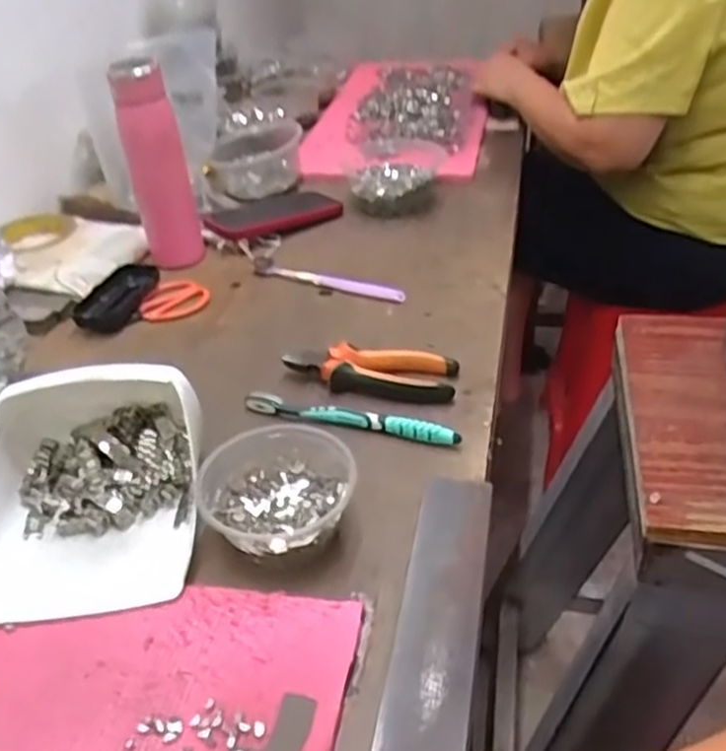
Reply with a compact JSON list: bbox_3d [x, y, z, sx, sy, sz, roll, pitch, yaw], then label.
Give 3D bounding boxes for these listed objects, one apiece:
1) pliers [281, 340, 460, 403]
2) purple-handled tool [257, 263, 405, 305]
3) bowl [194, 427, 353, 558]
[{"bbox_3d":[0.007,-0.007,0.666,0.149,0.023,0.049,6,38,11],"label":"pliers"},{"bbox_3d":[-0.041,-0.105,0.818,0.184,0.016,0.011,14,40,24],"label":"purple-handled tool"},{"bbox_3d":[-0.060,0.080,0.525,0.103,0.047,0.104,-2,37,1],"label":"bowl"}]

